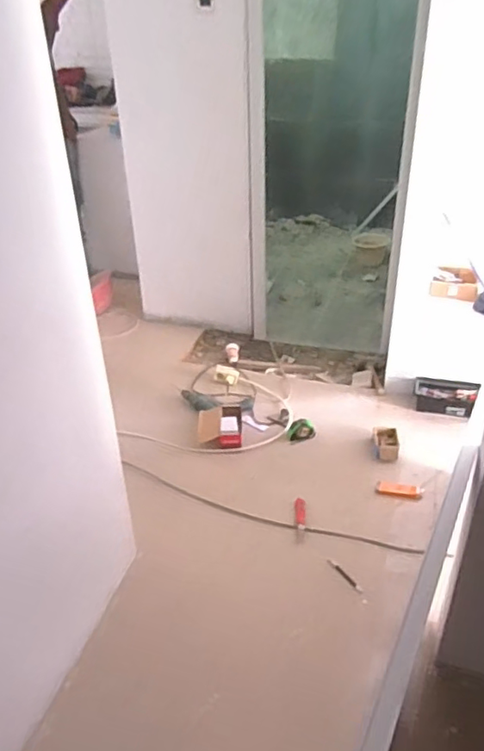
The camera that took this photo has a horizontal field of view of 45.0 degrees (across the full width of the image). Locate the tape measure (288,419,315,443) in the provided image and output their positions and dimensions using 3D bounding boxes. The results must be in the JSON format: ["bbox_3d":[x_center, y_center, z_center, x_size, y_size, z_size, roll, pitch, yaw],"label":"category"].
[{"bbox_3d":[0.194,0.177,1.908,0.085,0.030,0.085,0,33,5],"label":"tape measure"}]

